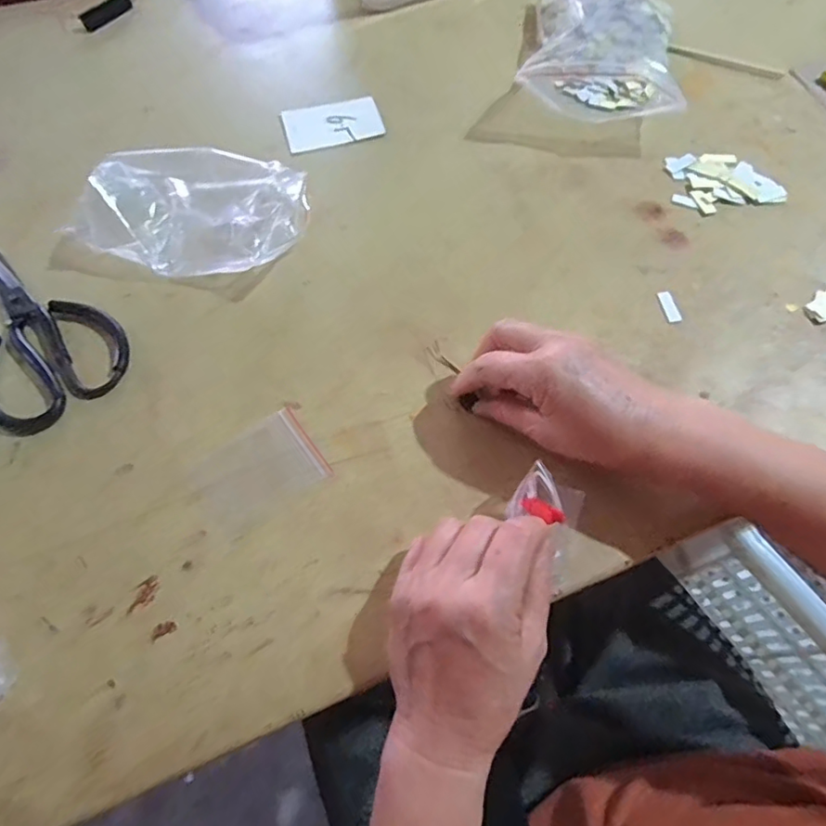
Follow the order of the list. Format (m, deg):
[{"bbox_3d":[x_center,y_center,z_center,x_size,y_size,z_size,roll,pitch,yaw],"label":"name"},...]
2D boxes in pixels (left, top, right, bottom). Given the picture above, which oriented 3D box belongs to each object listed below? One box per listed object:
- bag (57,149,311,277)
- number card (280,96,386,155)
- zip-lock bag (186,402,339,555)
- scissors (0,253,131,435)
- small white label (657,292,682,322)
[{"bbox_3d":[-0.183,-0.170,0.456,0.172,0.053,0.108,4,64,2],"label":"bag"},{"bbox_3d":[-0.079,-0.287,0.541,0.094,0.004,0.063,-14,65,-7],"label":"number card"},{"bbox_3d":[-0.104,0.040,0.368,0.083,0.005,0.063,-37,70,-16],"label":"zip-lock bag"},{"bbox_3d":[-0.295,-0.067,0.424,0.105,0.009,0.175,-35,69,-15],"label":"scissors"},{"bbox_3d":[0.205,-0.086,0.439,0.010,0.004,0.029,-11,65,-5],"label":"small white label"}]

